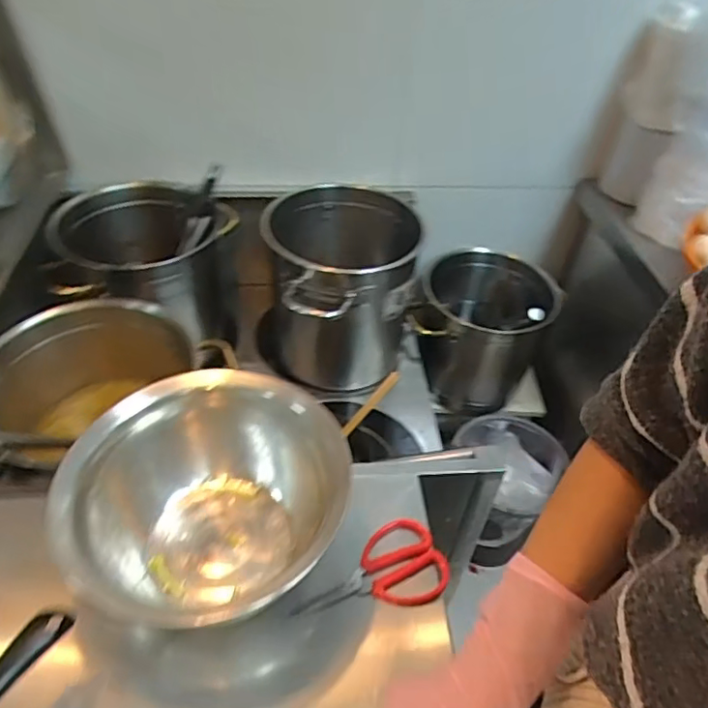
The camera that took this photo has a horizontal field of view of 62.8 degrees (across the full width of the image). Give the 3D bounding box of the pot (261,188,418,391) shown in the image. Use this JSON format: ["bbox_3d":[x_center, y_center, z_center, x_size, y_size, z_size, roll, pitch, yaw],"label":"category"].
[{"bbox_3d":[-0.039,-0.117,1.184,0.299,0.310,0.370,6,44,2],"label":"pot"}]

